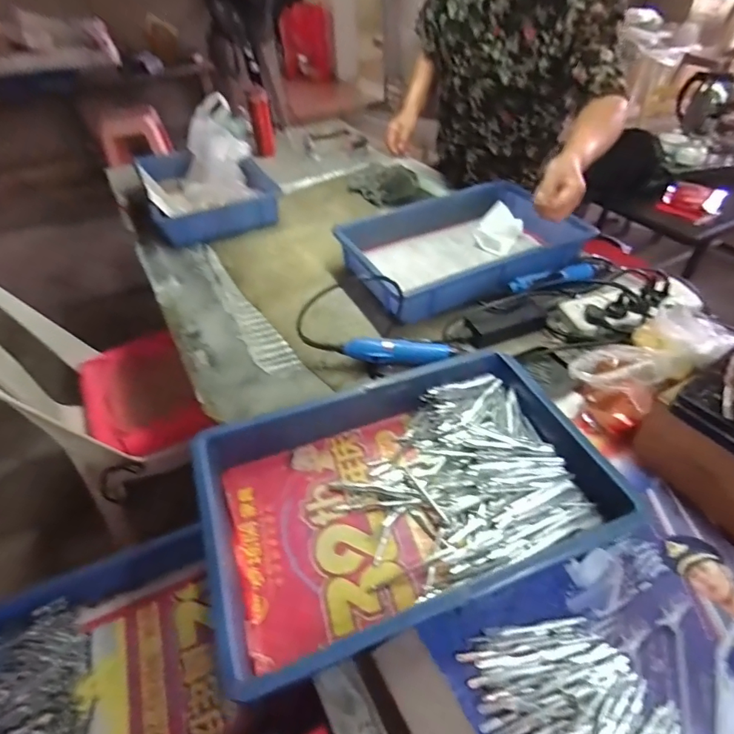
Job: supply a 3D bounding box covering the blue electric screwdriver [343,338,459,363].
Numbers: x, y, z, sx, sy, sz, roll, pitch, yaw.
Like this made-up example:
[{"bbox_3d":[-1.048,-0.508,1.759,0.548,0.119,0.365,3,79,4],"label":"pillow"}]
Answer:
[{"bbox_3d":[0.050,-0.022,0.721,0.174,0.034,0.041,2,43,4],"label":"blue electric screwdriver"}]

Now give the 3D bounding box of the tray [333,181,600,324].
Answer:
[{"bbox_3d":[0.187,-0.239,0.918,0.464,0.089,0.312,-20,46,-19],"label":"tray"}]

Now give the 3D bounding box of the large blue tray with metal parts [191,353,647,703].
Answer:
[{"bbox_3d":[0.041,0.142,0.525,0.421,0.079,0.269,-16,45,-15],"label":"large blue tray with metal parts"}]

